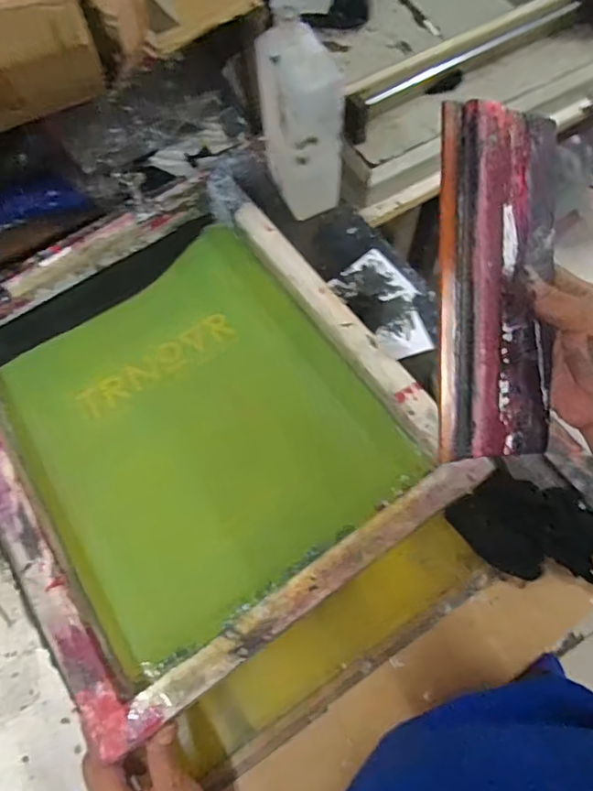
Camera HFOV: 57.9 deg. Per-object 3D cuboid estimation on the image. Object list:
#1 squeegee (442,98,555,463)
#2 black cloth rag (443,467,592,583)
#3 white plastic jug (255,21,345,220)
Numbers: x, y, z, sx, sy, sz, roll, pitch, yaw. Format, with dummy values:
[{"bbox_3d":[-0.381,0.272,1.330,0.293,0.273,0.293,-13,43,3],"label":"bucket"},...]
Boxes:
[{"bbox_3d":[0.142,-0.076,0.376,0.082,0.027,0.236,-1,95,1],"label":"squeegee"},{"bbox_3d":[0.241,0.135,0.554,0.150,0.030,0.098,14,69,7],"label":"black cloth rag"},{"bbox_3d":[0.004,-0.320,0.629,0.062,0.212,0.100,-28,70,-9],"label":"white plastic jug"}]

